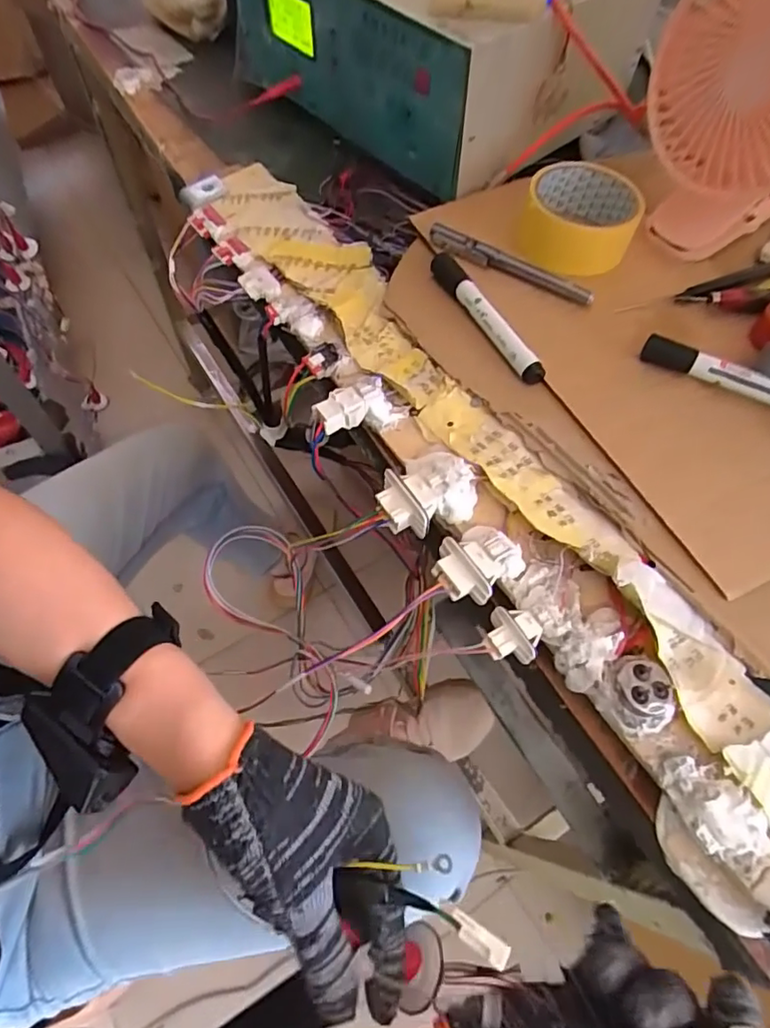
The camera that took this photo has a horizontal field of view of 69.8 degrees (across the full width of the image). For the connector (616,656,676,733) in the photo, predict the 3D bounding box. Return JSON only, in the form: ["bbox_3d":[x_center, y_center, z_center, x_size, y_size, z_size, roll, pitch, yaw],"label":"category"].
[{"bbox_3d":[0.133,0.093,0.284,0.028,0.017,0.034,-24,65,-14],"label":"connector"}]

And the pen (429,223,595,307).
[{"bbox_3d":[0.097,-0.197,0.438,0.140,0.016,0.016,30,65,13],"label":"pen"}]

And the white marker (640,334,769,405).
[{"bbox_3d":[0.245,-0.092,0.382,0.131,0.020,0.013,29,65,13],"label":"white marker"}]

